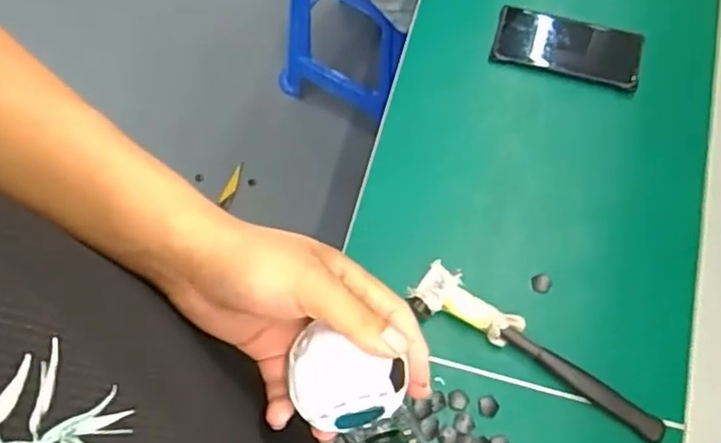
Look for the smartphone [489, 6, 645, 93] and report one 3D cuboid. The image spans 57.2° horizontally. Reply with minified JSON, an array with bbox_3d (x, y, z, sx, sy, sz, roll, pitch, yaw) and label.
[{"bbox_3d":[0.237,-0.202,0.756,0.163,0.008,0.083,15,69,8],"label":"smartphone"}]

